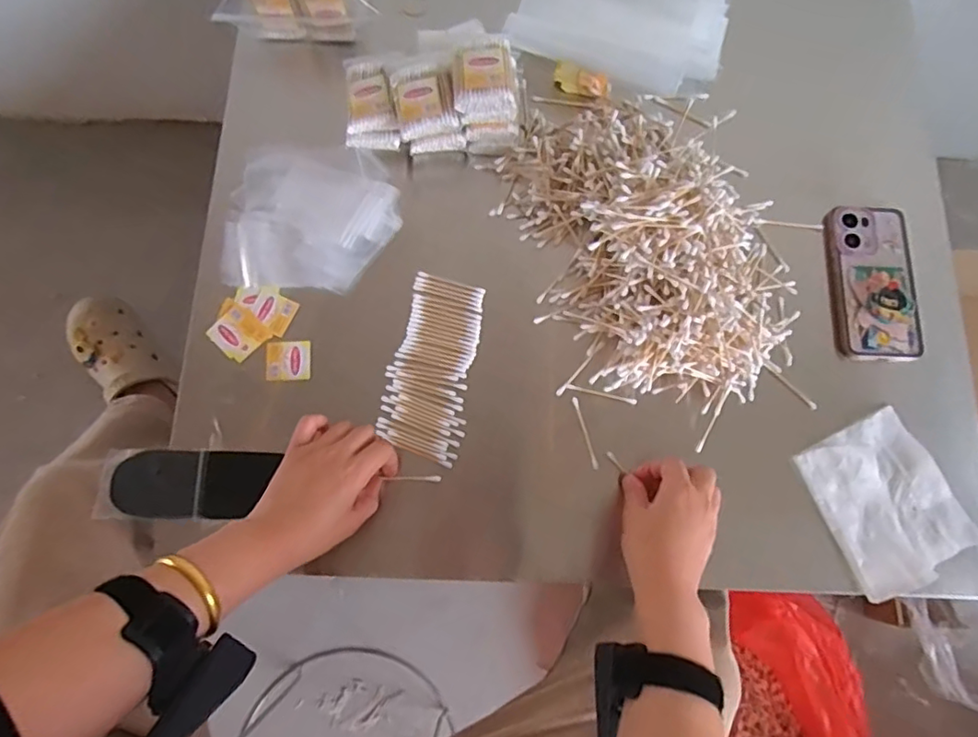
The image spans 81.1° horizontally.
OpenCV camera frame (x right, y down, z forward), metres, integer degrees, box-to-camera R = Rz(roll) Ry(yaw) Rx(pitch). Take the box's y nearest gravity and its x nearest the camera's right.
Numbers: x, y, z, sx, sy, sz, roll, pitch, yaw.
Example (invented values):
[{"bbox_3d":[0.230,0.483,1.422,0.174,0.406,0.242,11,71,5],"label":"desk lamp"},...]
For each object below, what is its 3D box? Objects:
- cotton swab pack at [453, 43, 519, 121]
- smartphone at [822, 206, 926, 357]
[{"bbox_3d":[-0.002,-0.277,0.560,0.065,0.046,0.071,-4,76,-2],"label":"cotton swab pack"},{"bbox_3d":[0.389,-0.087,0.578,0.083,0.018,0.160,2,76,0],"label":"smartphone"}]

